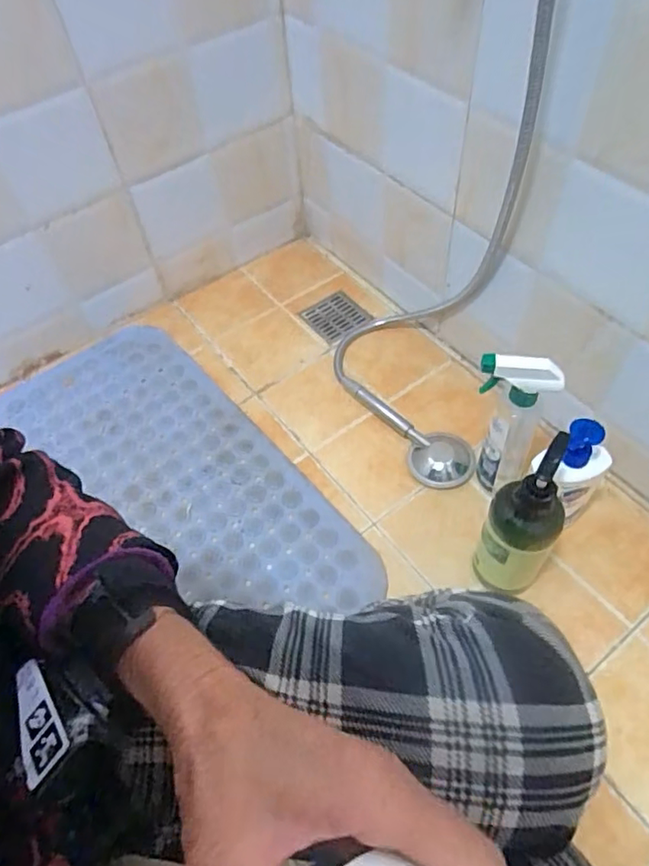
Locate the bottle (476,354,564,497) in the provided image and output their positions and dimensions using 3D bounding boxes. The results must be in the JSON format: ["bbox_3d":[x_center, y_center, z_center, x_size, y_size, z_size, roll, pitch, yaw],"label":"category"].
[{"bbox_3d":[0.225,-0.002,0.710,0.084,0.243,0.049,-1,56,4],"label":"bottle"}]

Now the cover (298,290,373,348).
[{"bbox_3d":[0.022,-0.209,1.031,0.098,0.011,0.101,-34,60,-18],"label":"cover"}]

